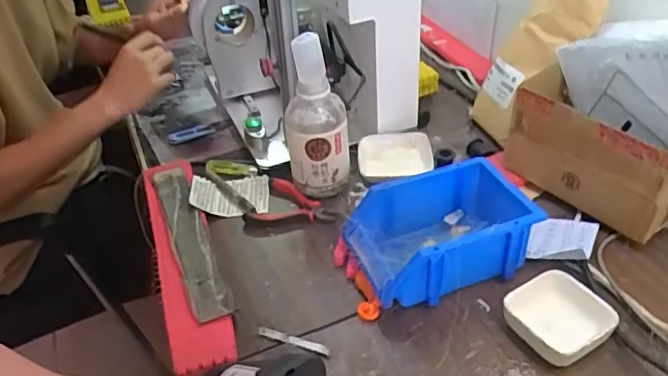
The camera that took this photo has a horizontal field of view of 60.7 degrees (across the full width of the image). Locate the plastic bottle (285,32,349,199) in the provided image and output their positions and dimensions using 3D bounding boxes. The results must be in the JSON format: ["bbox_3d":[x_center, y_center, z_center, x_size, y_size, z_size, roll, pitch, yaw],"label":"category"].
[{"bbox_3d":[-0.022,-0.082,0.708,0.077,0.207,0.064,-5,38,-1],"label":"plastic bottle"}]

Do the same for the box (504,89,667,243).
[{"bbox_3d":[0.323,-0.040,0.687,0.116,0.133,0.208,-31,46,-30],"label":"box"}]

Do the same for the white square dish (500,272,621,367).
[{"bbox_3d":[0.215,0.125,0.547,0.086,0.033,0.083,-27,44,-26],"label":"white square dish"}]

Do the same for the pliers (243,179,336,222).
[{"bbox_3d":[-0.055,0.017,0.744,0.113,0.018,0.072,-1,38,4],"label":"pliers"}]

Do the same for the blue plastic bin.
[{"bbox_3d":[0.123,0.048,0.627,0.201,0.082,0.129,-16,40,-15],"label":"blue plastic bin"}]

